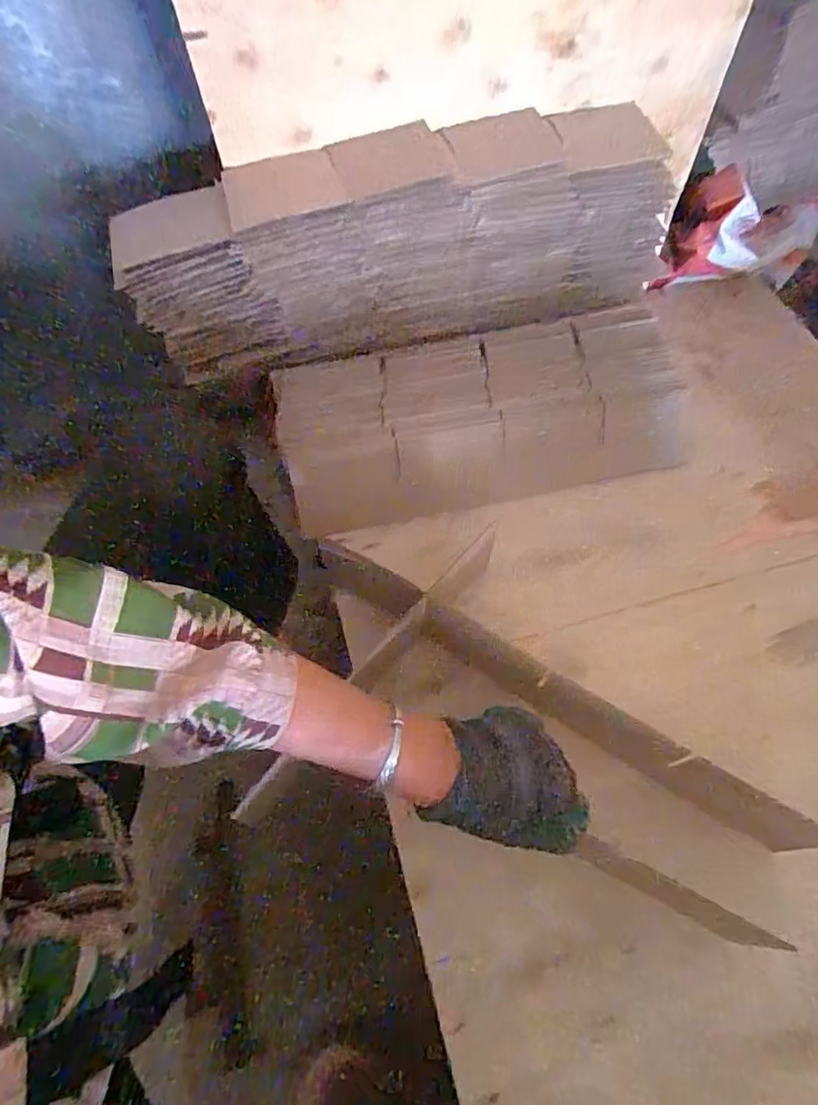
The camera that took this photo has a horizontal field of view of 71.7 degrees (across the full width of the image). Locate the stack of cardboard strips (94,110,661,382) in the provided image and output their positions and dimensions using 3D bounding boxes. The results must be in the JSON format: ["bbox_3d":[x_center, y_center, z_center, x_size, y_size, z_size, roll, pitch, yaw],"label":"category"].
[{"bbox_3d":[0.003,-0.381,0.718,0.662,0.208,0.113,-15,65,-5],"label":"stack of cardboard strips"}]

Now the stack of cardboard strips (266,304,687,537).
[{"bbox_3d":[0.100,-0.181,0.765,0.530,0.099,0.227,-13,65,-5],"label":"stack of cardboard strips"}]

